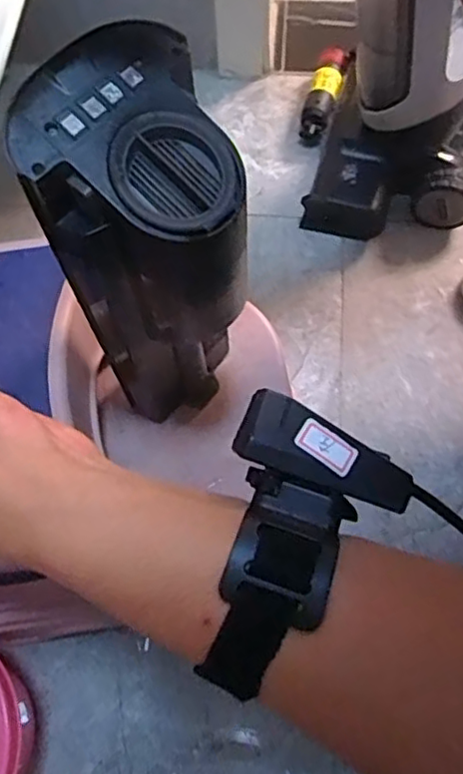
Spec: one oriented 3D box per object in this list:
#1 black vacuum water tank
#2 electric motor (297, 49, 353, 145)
[{"bbox_3d":[-0.048,-0.058,0.437,0.103,0.321,0.114,-18,66,-6],"label":"black vacuum water tank"},{"bbox_3d":[0.125,-0.392,0.855,0.046,0.046,0.140,14,67,8],"label":"electric motor"}]

